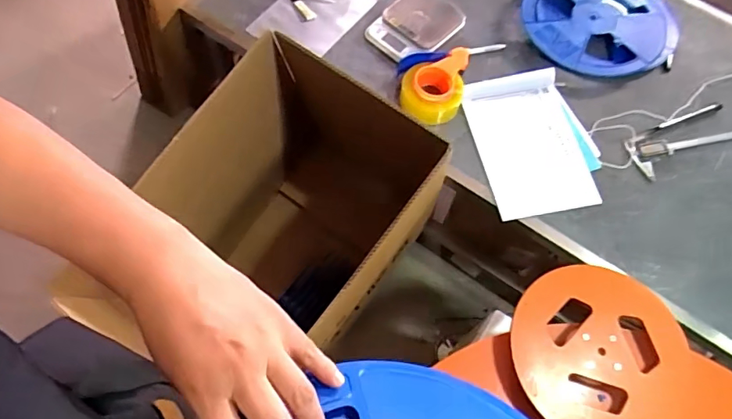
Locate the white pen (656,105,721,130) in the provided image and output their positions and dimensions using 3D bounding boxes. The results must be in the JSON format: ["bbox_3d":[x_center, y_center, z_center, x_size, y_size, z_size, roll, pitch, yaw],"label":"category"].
[{"bbox_3d":[0.685,-0.197,1.067,0.167,0.008,0.014,-17,68,-10],"label":"white pen"}]

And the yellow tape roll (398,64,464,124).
[{"bbox_3d":[0.135,-0.243,1.050,0.126,0.054,0.121,20,66,6],"label":"yellow tape roll"}]

